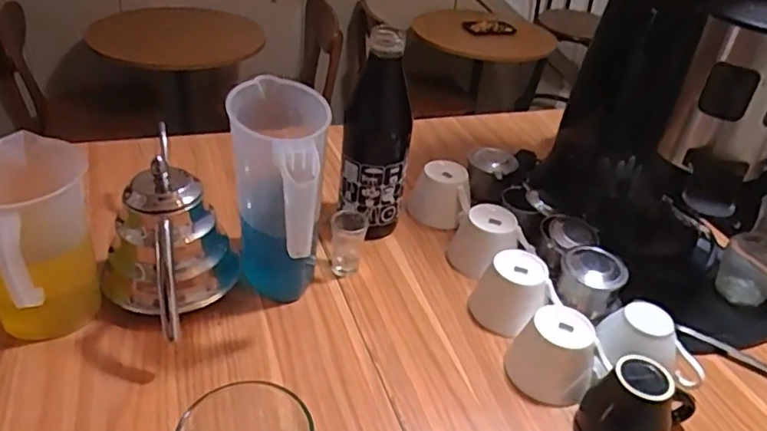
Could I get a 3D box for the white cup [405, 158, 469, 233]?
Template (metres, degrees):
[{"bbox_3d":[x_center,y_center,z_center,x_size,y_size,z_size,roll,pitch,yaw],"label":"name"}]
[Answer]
[{"bbox_3d":[0.081,-0.028,0.831,0.087,0.070,0.066,2,34,-8],"label":"white cup"}]

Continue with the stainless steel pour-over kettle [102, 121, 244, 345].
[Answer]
[{"bbox_3d":[-0.225,0.018,0.621,0.120,0.161,0.124,25,38,24],"label":"stainless steel pour-over kettle"}]

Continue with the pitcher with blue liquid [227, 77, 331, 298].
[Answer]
[{"bbox_3d":[-0.113,-0.014,0.640,0.094,0.215,0.181,1,35,-10],"label":"pitcher with blue liquid"}]

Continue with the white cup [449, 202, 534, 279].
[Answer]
[{"bbox_3d":[0.133,0.030,0.753,0.086,0.066,0.068,-5,36,-19],"label":"white cup"}]

